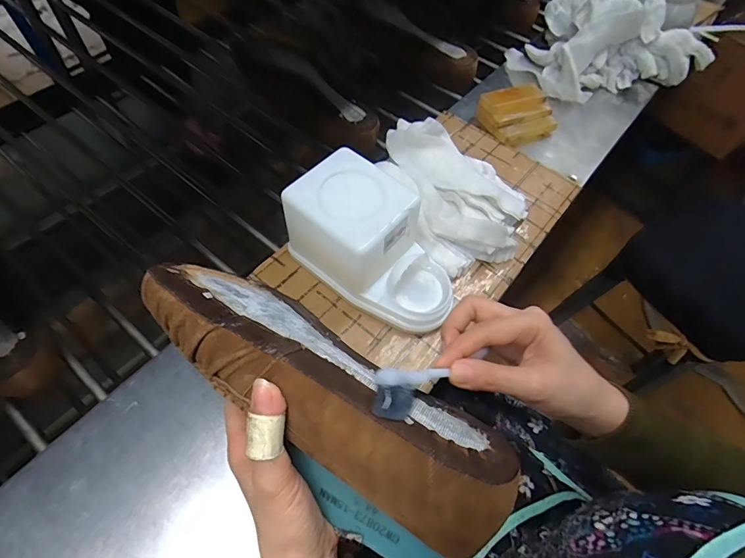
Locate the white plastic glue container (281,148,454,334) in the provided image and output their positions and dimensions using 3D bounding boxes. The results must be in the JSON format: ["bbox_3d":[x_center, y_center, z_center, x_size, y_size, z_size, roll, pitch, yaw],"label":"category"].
[{"bbox_3d":[0.007,-0.033,0.420,0.183,0.105,0.103,36,64,17],"label":"white plastic glue container"}]

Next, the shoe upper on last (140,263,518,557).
[{"bbox_3d":[-0.048,0.062,0.258,0.272,0.073,0.087,35,64,15],"label":"shoe upper on last"}]

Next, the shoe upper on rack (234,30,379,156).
[{"bbox_3d":[-0.104,-0.287,0.636,0.286,0.078,0.092,40,65,18],"label":"shoe upper on rack"}]

